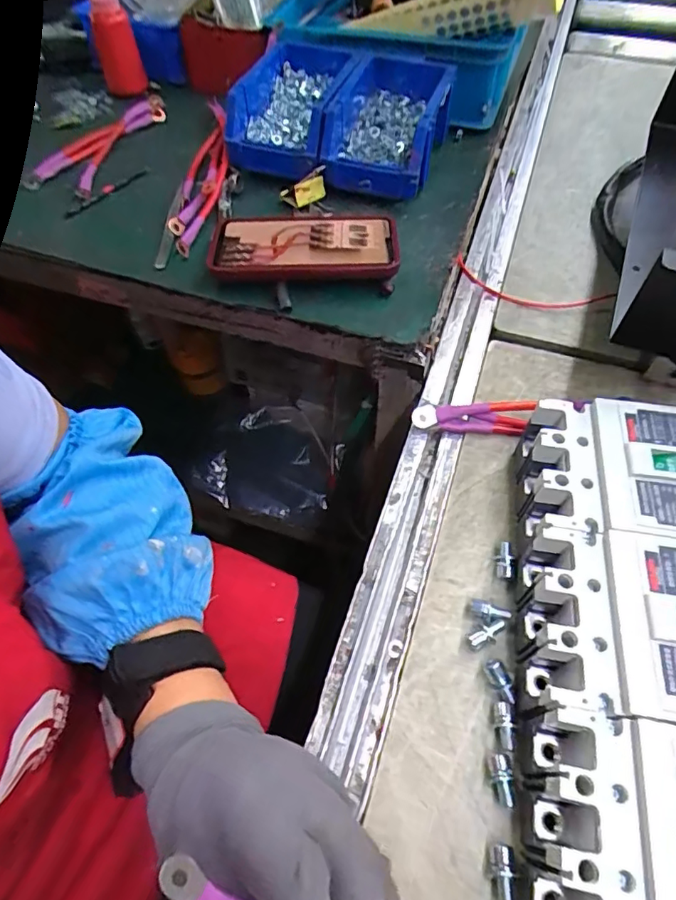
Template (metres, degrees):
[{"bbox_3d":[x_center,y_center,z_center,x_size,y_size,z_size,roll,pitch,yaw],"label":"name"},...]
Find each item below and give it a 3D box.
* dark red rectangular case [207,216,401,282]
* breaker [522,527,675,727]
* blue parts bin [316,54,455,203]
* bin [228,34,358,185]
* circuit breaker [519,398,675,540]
[{"bbox_3d":[-0.029,-0.183,0.468,0.158,0.018,0.083,-4,57,0],"label":"dark red rectangular case"},{"bbox_3d":[0.178,0.104,0.285,0.146,0.071,0.093,9,58,8],"label":"breaker"},{"bbox_3d":[0.059,-0.347,0.554,0.106,0.058,0.188,12,58,10],"label":"blue parts bin"},{"bbox_3d":[-0.047,-0.367,0.565,0.107,0.059,0.176,11,58,9],"label":"bin"},{"bbox_3d":[0.195,0.026,0.333,0.146,0.074,0.092,7,57,7],"label":"circuit breaker"}]

